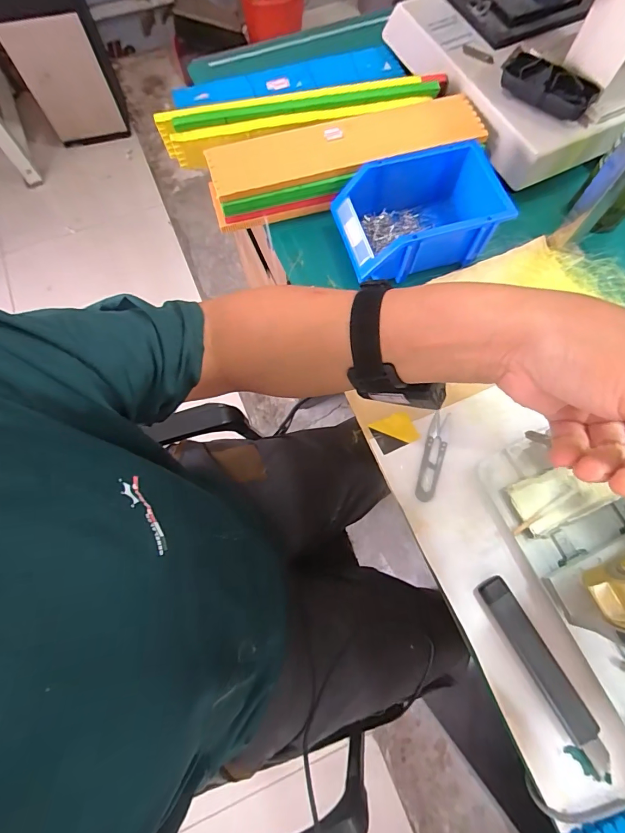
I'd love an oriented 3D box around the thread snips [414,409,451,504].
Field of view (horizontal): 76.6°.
[{"bbox_3d":[0.131,0.043,0.428,0.021,0.005,0.100,16,73,5],"label":"thread snips"}]

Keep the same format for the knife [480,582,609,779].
[{"bbox_3d":[0.214,0.234,0.363,0.028,0.009,0.175,-29,74,-9],"label":"knife"}]

